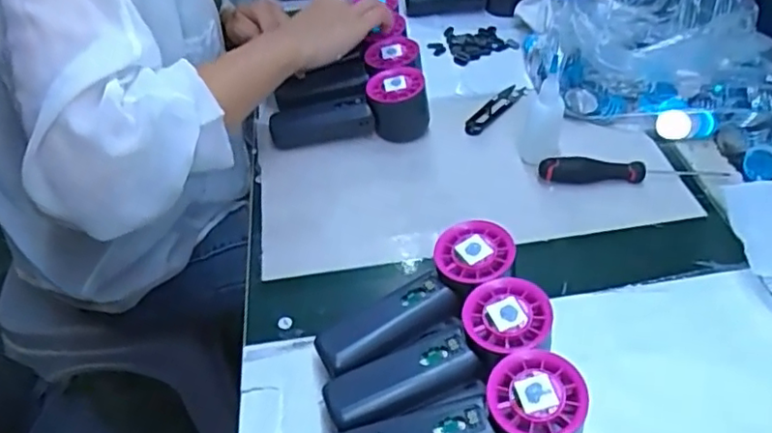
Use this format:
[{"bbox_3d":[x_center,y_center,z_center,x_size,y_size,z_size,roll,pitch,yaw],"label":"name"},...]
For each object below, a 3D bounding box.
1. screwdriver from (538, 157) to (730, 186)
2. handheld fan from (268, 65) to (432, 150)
[{"bbox_3d":[0.220,-0.044,0.551,0.162,0.024,0.019,-1,45,5],"label":"screwdriver"},{"bbox_3d":[-0.037,-0.106,0.612,0.154,0.058,0.050,-5,45,1],"label":"handheld fan"}]

